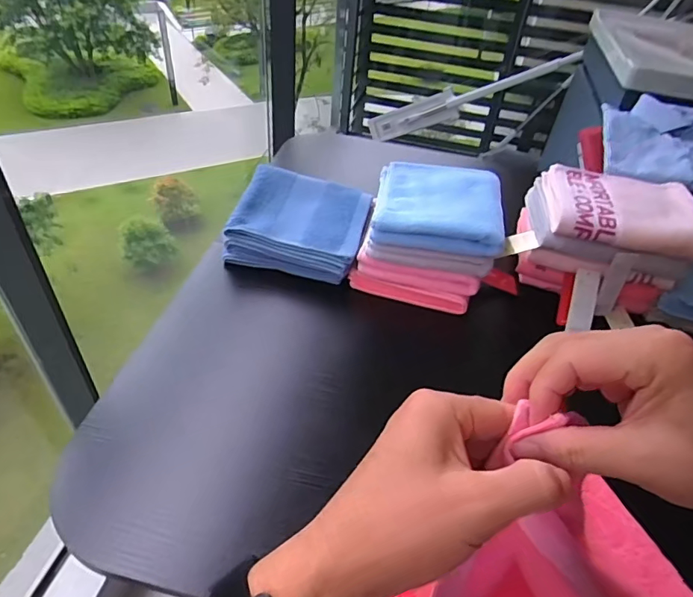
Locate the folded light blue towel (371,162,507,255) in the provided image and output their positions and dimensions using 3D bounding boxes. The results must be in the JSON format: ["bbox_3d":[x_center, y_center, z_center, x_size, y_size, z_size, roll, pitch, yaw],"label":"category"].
[{"bbox_3d":[0.126,-0.136,0.665,0.165,0.047,0.191,10,42,4],"label":"folded light blue towel"}]

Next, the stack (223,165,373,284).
[{"bbox_3d":[-0.064,-0.110,0.709,0.180,0.078,0.146,12,43,6],"label":"stack"}]

